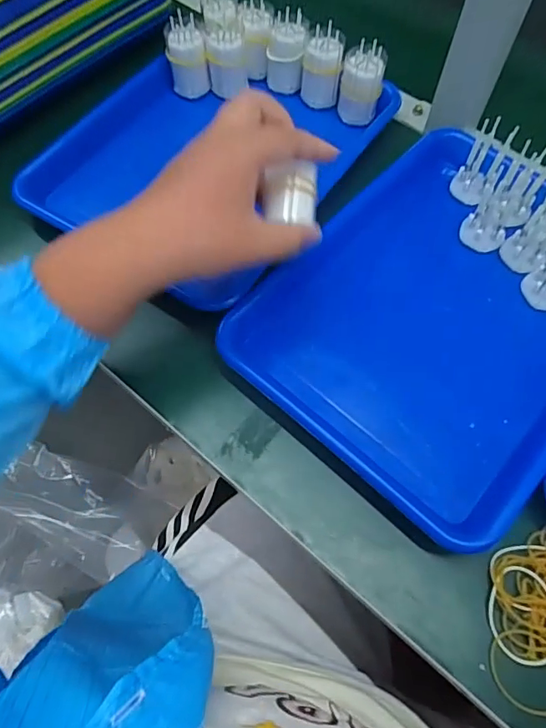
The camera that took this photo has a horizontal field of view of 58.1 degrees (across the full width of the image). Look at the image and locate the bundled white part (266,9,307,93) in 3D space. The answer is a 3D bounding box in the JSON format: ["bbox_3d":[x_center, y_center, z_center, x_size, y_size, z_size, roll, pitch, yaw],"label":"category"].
[{"bbox_3d":[0.013,-0.317,0.502,0.038,0.066,0.033,4,64,1],"label":"bundled white part"}]

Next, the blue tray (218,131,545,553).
[{"bbox_3d":[0.140,-0.038,0.412,0.249,0.041,0.309,38,70,17],"label":"blue tray"}]

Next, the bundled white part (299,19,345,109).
[{"bbox_3d":[0.049,-0.297,0.494,0.038,0.065,0.033,4,64,1],"label":"bundled white part"}]

